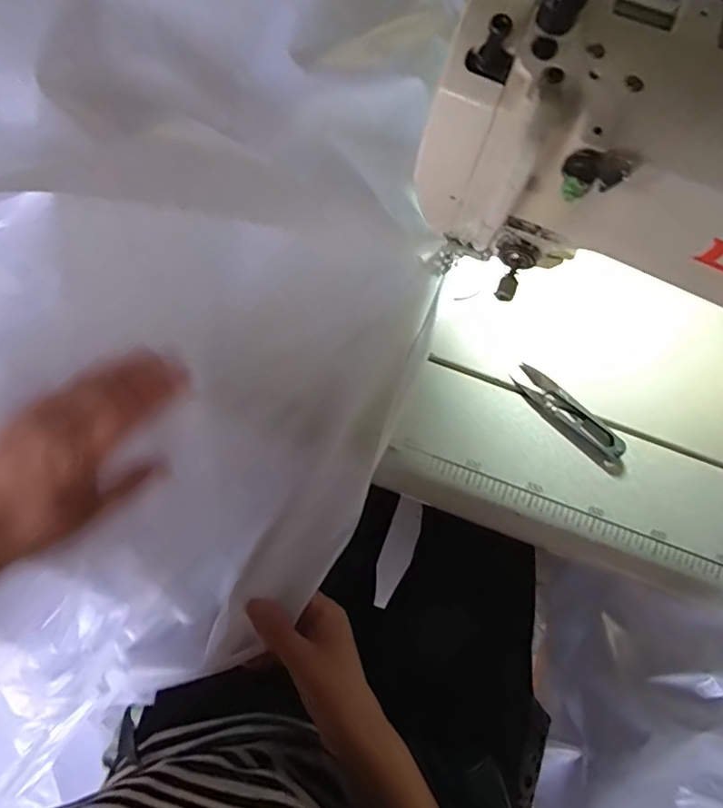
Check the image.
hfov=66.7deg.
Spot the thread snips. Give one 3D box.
[{"bbox_3d":[0.166,0.006,0.436,0.101,0.009,0.024,38,81,6],"label":"thread snips"}]

